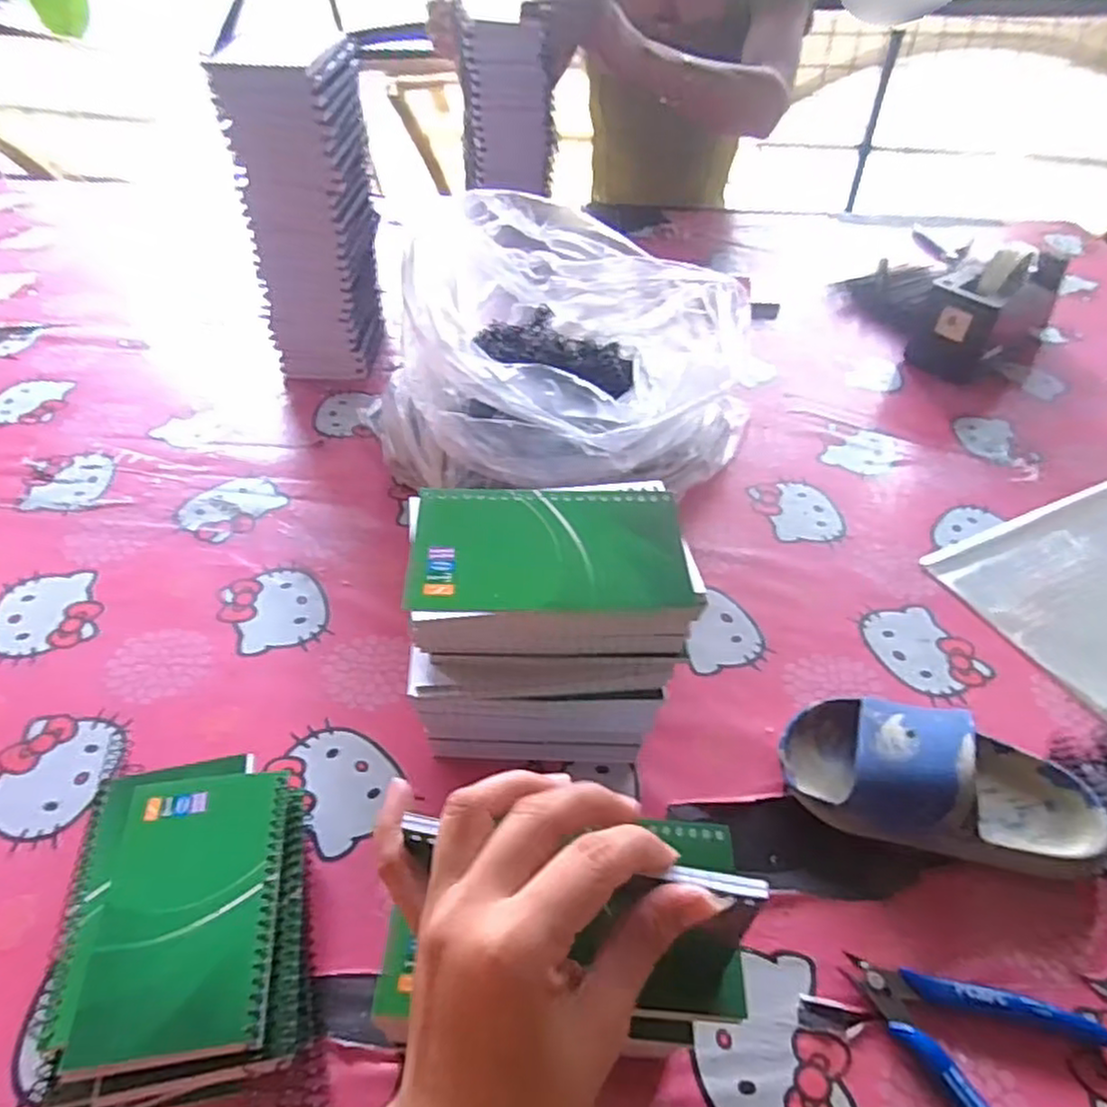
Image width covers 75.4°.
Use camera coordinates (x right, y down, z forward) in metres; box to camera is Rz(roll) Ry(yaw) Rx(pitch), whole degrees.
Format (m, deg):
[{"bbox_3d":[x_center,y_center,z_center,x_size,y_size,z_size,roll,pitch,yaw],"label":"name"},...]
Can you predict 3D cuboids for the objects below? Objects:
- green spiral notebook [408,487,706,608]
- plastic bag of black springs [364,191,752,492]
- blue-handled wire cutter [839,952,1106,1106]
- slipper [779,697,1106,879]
[{"bbox_3d":[-0.002,-0.004,0.345,0.129,0.006,0.079,0,44,-2],"label":"green spiral notebook"},{"bbox_3d":[0.007,-0.148,0.606,0.303,0.178,0.254,14,47,12],"label":"plastic bag of black springs"},{"bbox_3d":[0.200,0.245,0.328,0.116,0.013,0.085,10,45,9],"label":"blue-handled wire cutter"},{"bbox_3d":[0.226,0.130,0.412,0.171,0.061,0.088,8,44,6],"label":"slipper"}]

